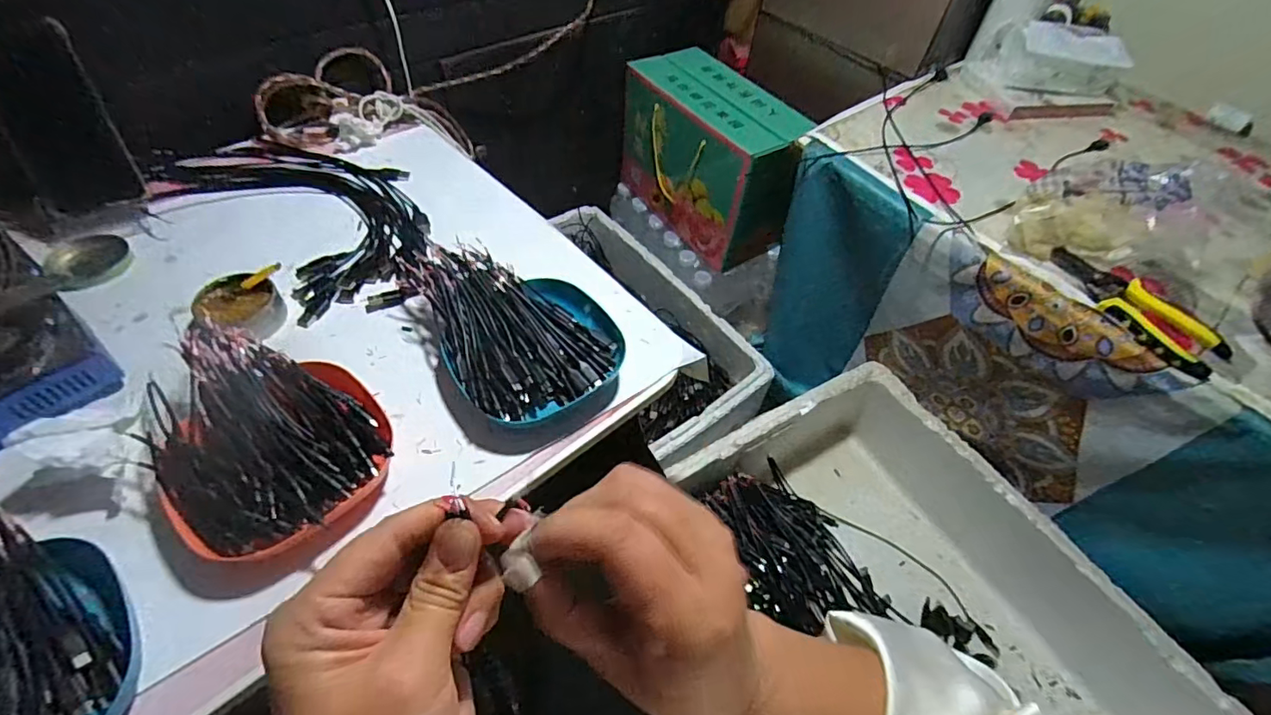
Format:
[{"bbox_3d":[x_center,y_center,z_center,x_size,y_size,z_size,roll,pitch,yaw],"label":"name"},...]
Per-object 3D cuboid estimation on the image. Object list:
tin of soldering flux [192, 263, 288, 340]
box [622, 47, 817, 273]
[{"bbox_3d":[-0.351,-0.045,0.493,0.062,0.030,0.073,-14,55,-16],"label":"tin of soldering flux"},{"bbox_3d":[0.127,-0.361,0.999,0.166,0.242,0.316,-24,58,-22],"label":"box"}]

